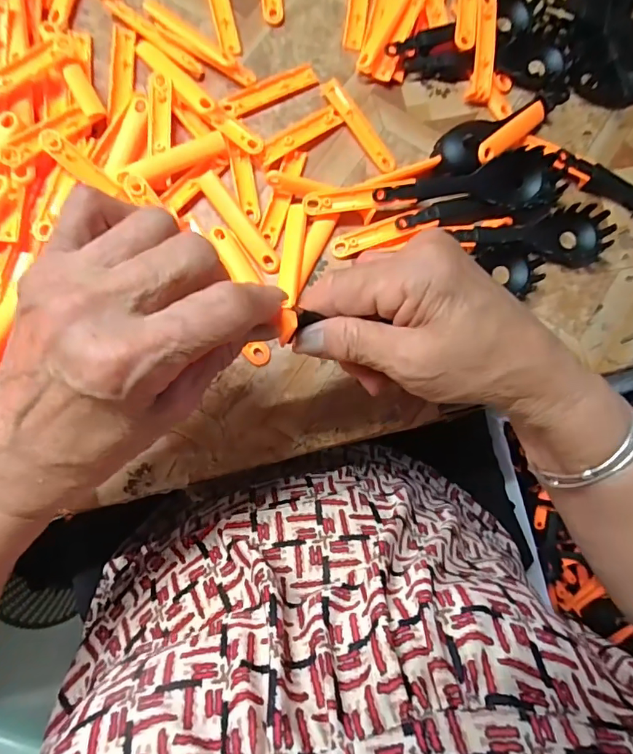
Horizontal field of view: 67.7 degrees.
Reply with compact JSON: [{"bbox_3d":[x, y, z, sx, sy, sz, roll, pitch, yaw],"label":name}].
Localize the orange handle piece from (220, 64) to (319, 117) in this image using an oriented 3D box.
[{"bbox_3d":[-0.033,-0.202,0.332,0.071,0.005,0.016,-29,87,-5],"label":"orange handle piece"}]

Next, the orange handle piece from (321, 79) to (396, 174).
[{"bbox_3d":[0.030,-0.178,0.335,0.012,0.006,0.077,-37,87,-5],"label":"orange handle piece"}]

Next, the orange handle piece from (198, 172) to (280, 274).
[{"bbox_3d":[-0.050,-0.104,0.317,0.013,0.008,0.076,-37,87,-5],"label":"orange handle piece"}]

